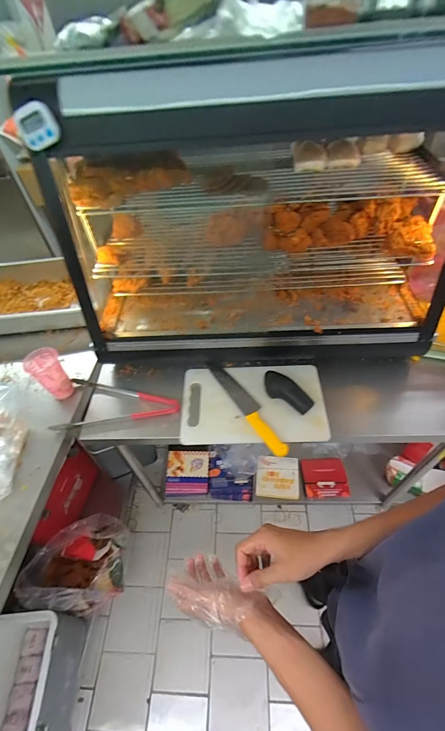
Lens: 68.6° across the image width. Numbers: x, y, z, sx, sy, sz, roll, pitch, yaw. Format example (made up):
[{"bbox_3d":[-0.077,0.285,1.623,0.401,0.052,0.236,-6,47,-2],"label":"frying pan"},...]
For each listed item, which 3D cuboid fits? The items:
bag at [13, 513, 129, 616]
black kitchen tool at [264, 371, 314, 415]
[{"bbox_3d":[-0.494,0.693,1.141,0.273,0.212,0.287,-2,51,3],"label":"bag"},{"bbox_3d":[0.163,0.068,0.831,0.057,0.035,0.134,-36,57,-22],"label":"black kitchen tool"}]

